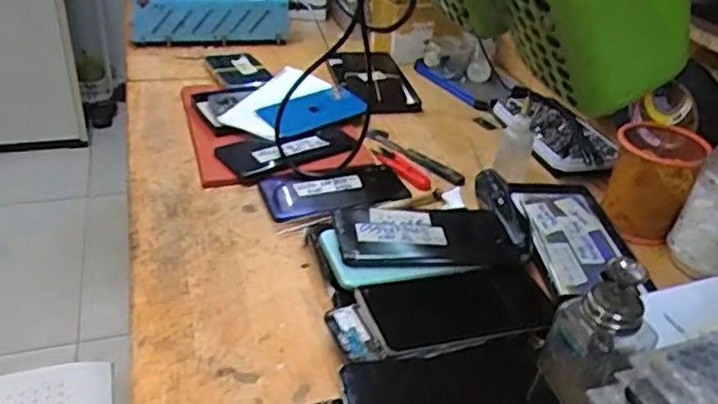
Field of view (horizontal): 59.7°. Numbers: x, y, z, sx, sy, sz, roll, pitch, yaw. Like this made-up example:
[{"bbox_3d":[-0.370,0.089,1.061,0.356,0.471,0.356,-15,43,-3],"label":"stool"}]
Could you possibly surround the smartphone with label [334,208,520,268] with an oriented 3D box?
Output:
[{"bbox_3d":[0.060,0.031,0.561,0.159,0.008,0.071,-2,51,-18],"label":"smartphone with label"}]

